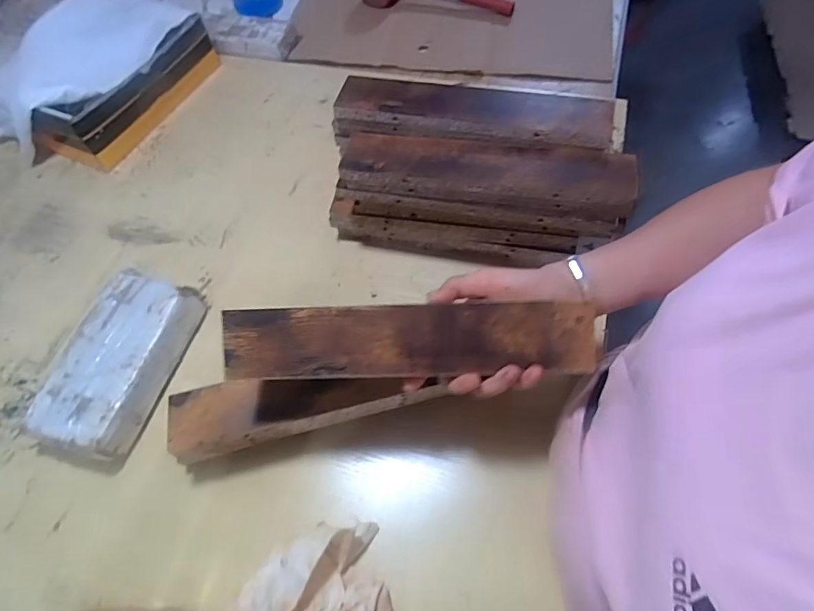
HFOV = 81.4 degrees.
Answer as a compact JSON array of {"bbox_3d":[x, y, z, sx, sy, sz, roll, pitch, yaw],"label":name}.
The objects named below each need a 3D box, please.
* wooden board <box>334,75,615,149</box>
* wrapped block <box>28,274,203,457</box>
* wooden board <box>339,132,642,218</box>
[{"bbox_3d":[0.071,-0.223,0.534,0.301,0.016,0.070,12,61,11],"label":"wooden board"},{"bbox_3d":[-0.335,0.069,0.558,0.112,0.067,0.212,9,61,9],"label":"wrapped block"},{"bbox_3d":[0.085,-0.146,0.514,0.304,0.032,0.066,9,61,10],"label":"wooden board"}]

